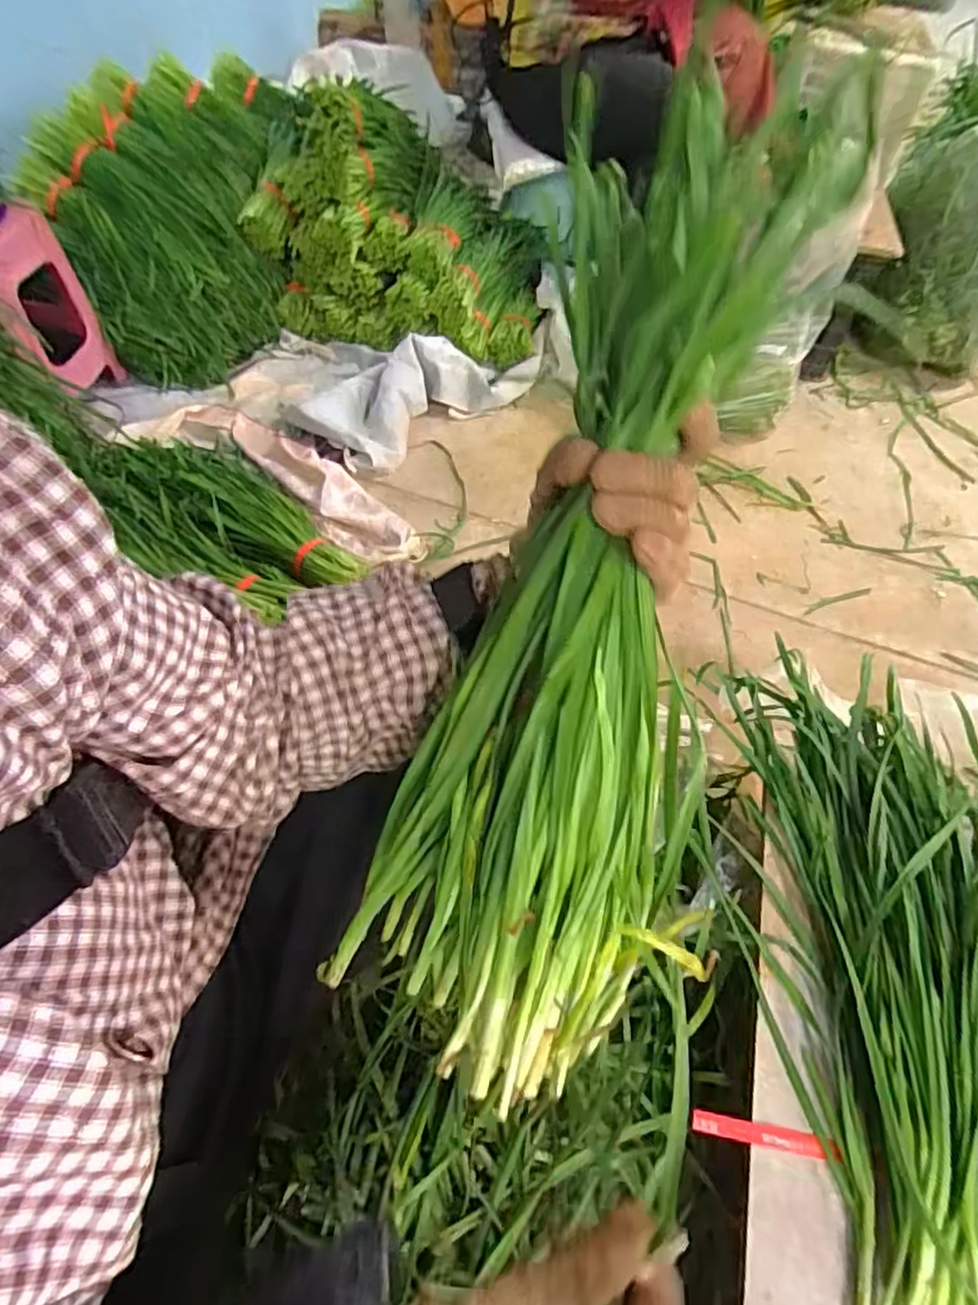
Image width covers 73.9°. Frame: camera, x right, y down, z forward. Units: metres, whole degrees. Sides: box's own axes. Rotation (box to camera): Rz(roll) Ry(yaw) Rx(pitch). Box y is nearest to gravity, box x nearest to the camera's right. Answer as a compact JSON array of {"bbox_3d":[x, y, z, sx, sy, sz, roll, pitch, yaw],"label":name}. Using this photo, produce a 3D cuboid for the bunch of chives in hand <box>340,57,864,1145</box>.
[{"bbox_3d":[0.050,-0.031,0.310,0.151,0.092,0.441,14,93,5],"label":"bunch of chives in hand"}]

